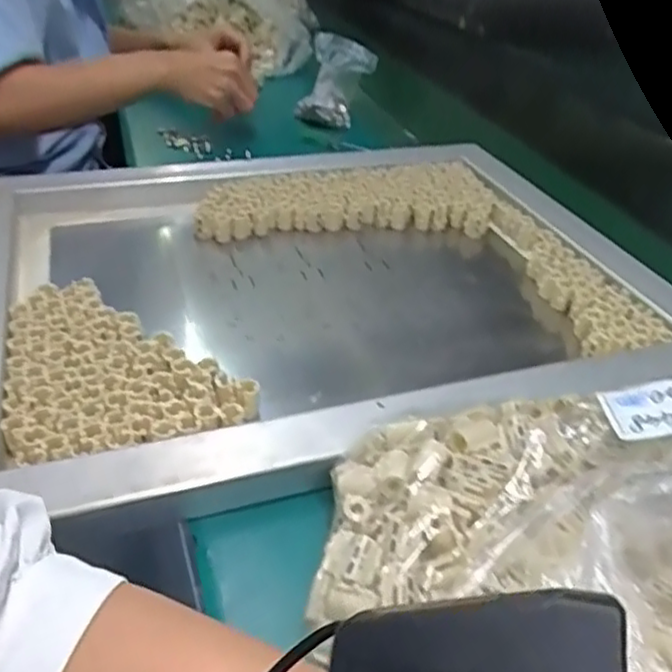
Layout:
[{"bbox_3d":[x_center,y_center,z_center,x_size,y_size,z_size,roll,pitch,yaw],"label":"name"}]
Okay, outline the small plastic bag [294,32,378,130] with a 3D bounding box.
[{"bbox_3d":[-0.002,-0.322,0.862,0.078,0.060,0.121,18,79,15],"label":"small plastic bag"}]

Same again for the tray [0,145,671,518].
[{"bbox_3d":[-0.010,-0.044,0.546,0.506,0.056,0.422,-7,38,-19],"label":"tray"}]

